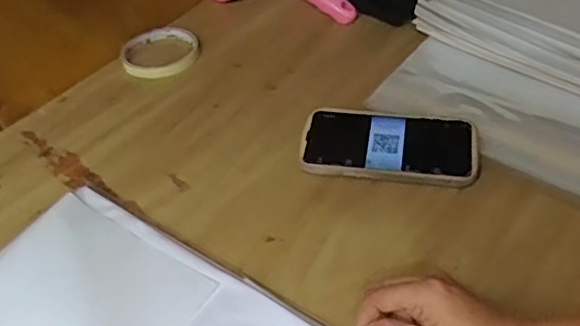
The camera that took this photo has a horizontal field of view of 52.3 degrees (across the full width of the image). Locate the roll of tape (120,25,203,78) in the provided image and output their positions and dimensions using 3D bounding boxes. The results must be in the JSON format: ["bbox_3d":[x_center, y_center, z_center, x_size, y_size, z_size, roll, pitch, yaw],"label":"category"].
[{"bbox_3d":[-0.149,-0.127,0.682,0.084,0.009,0.087,-3,47,3],"label":"roll of tape"}]

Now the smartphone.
[{"bbox_3d":[0.092,-0.018,0.556,0.160,0.011,0.089,6,48,11],"label":"smartphone"}]

